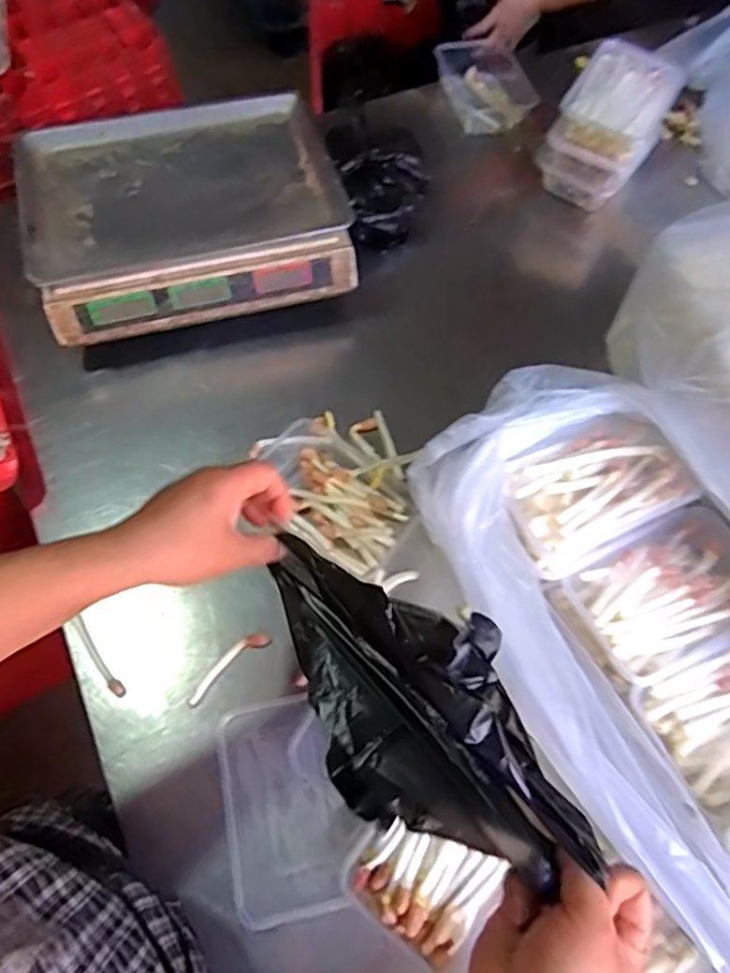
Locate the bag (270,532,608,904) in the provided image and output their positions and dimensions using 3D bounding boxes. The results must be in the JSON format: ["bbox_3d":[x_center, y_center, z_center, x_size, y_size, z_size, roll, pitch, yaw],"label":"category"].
[{"bbox_3d":[0.028,0.129,0.407,0.124,0.078,0.245,-37,62,-18],"label":"bag"}]

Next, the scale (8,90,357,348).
[{"bbox_3d":[-0.213,-0.330,0.788,0.349,0.092,0.290,-14,65,-8],"label":"scale"}]

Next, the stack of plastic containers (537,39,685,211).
[{"bbox_3d":[0.319,-0.469,0.865,0.124,0.125,0.160,31,67,13],"label":"stack of plastic containers"}]

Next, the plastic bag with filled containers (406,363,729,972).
[{"bbox_3d":[0.232,0.125,0.511,0.257,0.118,0.510,-27,68,-14],"label":"plastic bag with filled containers"}]

